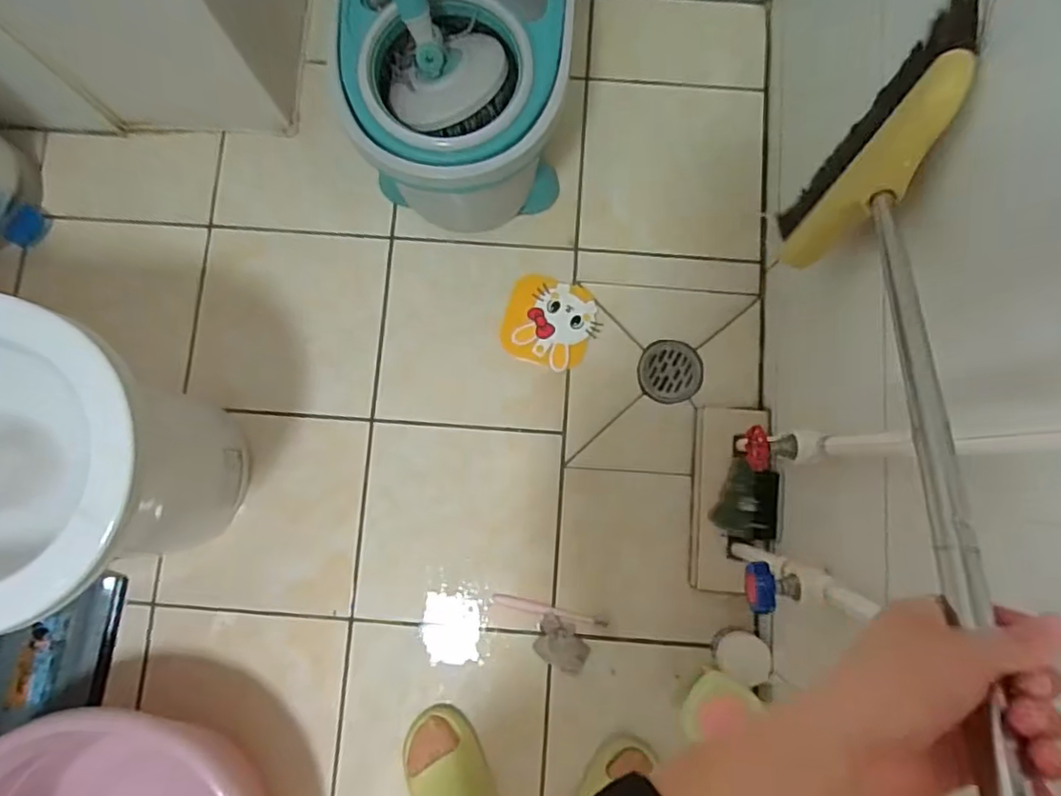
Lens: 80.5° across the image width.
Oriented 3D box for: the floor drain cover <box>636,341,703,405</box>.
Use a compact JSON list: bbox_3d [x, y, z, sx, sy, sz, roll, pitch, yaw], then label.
[{"bbox_3d":[0.224,-0.042,1.007,0.098,0.010,0.101,10,82,3],"label":"floor drain cover"}]

